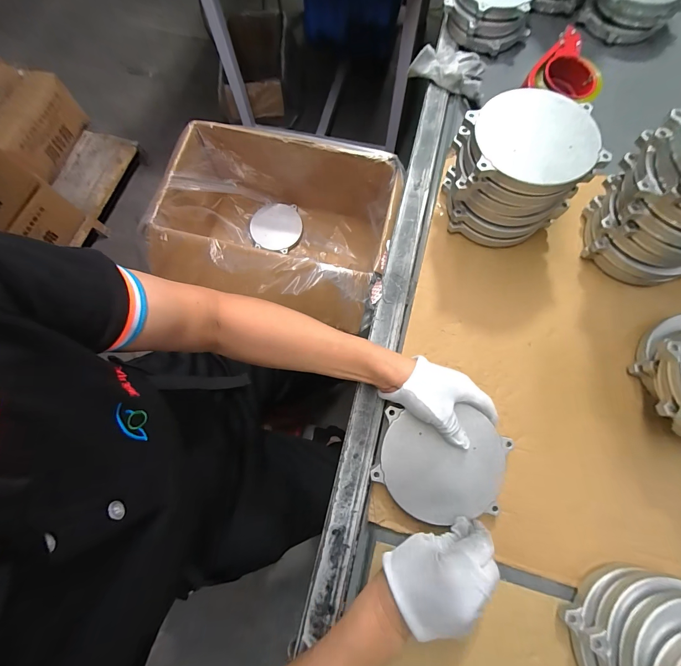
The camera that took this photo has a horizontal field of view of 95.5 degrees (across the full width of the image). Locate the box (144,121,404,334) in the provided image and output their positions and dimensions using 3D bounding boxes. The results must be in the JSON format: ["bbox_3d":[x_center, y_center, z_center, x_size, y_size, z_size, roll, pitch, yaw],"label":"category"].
[{"bbox_3d":[-0.128,-0.228,0.692,0.443,0.204,0.331,12,74,3],"label":"box"}]

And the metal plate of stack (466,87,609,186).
[{"bbox_3d":[0.212,-0.215,0.337,0.131,0.014,0.128,0,74,-1],"label":"metal plate of stack"}]

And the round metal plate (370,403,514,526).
[{"bbox_3d":[0.109,0.141,0.334,0.132,0.025,0.117,14,74,3],"label":"round metal plate"}]

